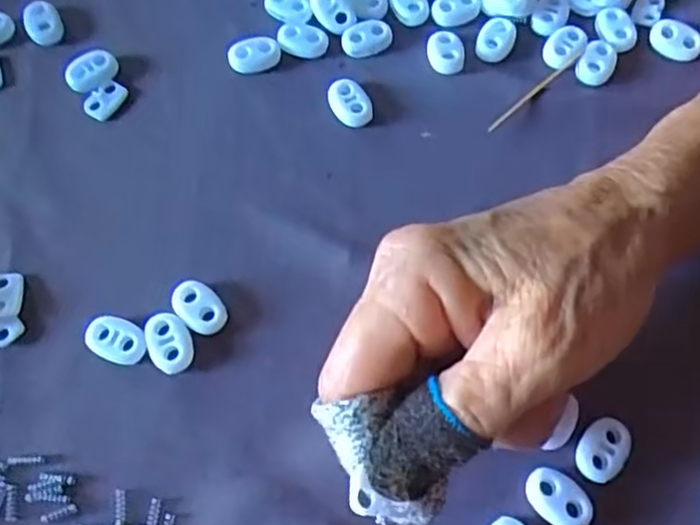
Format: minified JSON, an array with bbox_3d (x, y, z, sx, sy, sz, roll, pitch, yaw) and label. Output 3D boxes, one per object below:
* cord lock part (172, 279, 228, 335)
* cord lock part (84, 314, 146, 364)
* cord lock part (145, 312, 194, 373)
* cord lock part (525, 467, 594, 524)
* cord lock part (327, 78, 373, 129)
[{"bbox_3d":[-0.056,0.017,0.257,0.023,0.006,0.014,37,70,14],"label":"cord lock part"},{"bbox_3d":[-0.085,0.028,0.250,0.023,0.005,0.015,18,67,7],"label":"cord lock part"},{"bbox_3d":[-0.065,0.029,0.250,0.015,0.004,0.022,-24,69,-11],"label":"cord lock part"},{"bbox_3d":[0.069,0.078,0.229,0.022,0.004,0.015,36,70,13],"label":"cord lock part"},{"bbox_3d":[0.000,-0.067,0.290,0.015,0.007,0.022,-28,70,-13],"label":"cord lock part"}]

